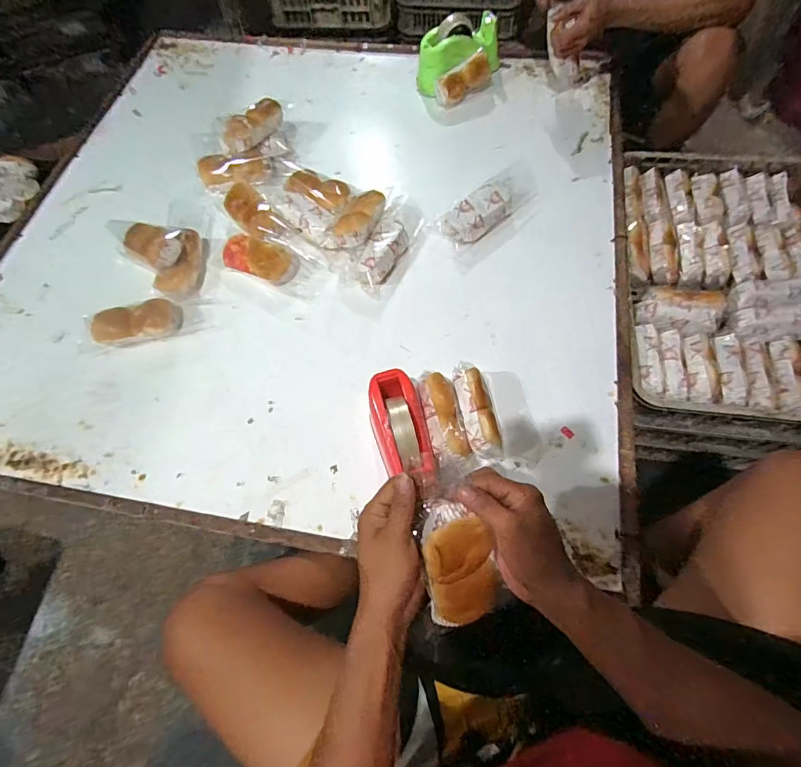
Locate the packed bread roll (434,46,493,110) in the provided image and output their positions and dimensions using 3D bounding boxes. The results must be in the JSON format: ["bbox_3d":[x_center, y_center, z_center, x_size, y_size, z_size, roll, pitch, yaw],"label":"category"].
[{"bbox_3d":[0.151,-0.718,1.041,0.153,0.076,0.039,-38,34,-9],"label":"packed bread roll"}]

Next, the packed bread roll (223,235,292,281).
[{"bbox_3d":[-0.263,-0.232,0.823,0.132,0.045,0.074,11,64,6],"label":"packed bread roll"}]

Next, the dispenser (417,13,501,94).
[{"bbox_3d":[0.138,-0.779,1.040,0.217,0.112,0.099,-29,67,-13],"label":"dispenser"}]

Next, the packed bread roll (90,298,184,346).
[{"bbox_3d":[-0.453,-0.106,0.761,0.142,0.040,0.065,-19,64,-24],"label":"packed bread roll"}]

